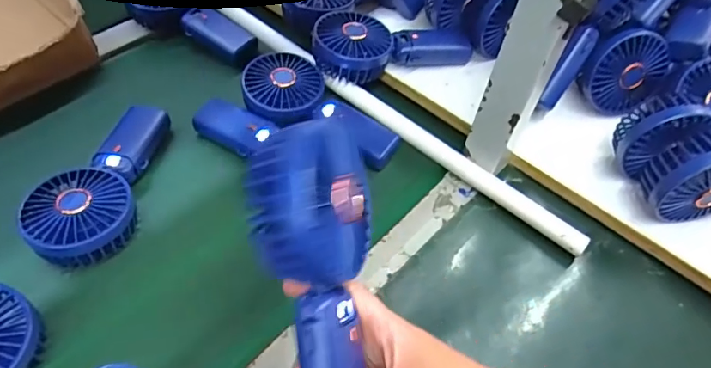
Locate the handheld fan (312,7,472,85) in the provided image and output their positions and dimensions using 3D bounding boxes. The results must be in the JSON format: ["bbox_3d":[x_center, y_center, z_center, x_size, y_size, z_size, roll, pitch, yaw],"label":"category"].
[{"bbox_3d":[0.032,-0.169,0.580,0.168,0.051,0.095,-17,57,-17],"label":"handheld fan"}]

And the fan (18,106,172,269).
[{"bbox_3d":[-0.239,-0.004,0.458,0.083,0.051,0.177,2,54,-4],"label":"fan"}]

